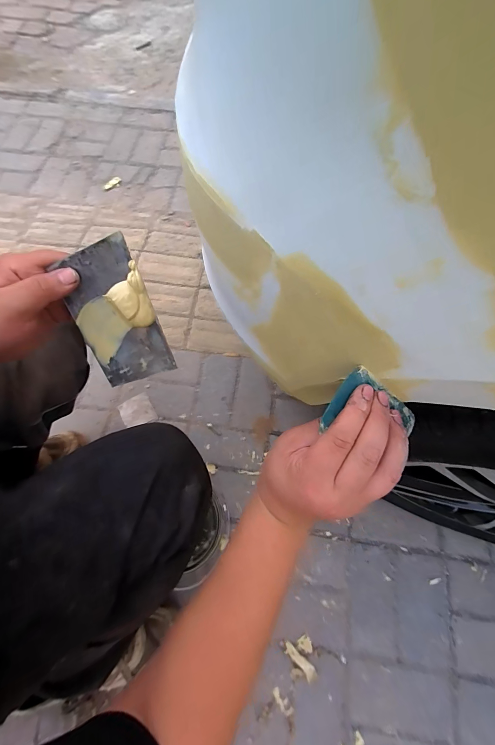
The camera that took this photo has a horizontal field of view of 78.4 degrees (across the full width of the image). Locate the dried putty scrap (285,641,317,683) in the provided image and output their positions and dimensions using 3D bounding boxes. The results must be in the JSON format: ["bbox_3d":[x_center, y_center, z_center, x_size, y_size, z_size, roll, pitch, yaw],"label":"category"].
[{"bbox_3d":[0.098,0.538,0.566,0.069,0.010,0.020,35,71,25],"label":"dried putty scrap"}]

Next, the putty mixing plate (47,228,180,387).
[{"bbox_3d":[-0.128,-0.050,0.296,0.073,0.136,0.012,-17,30,-1],"label":"putty mixing plate"}]

